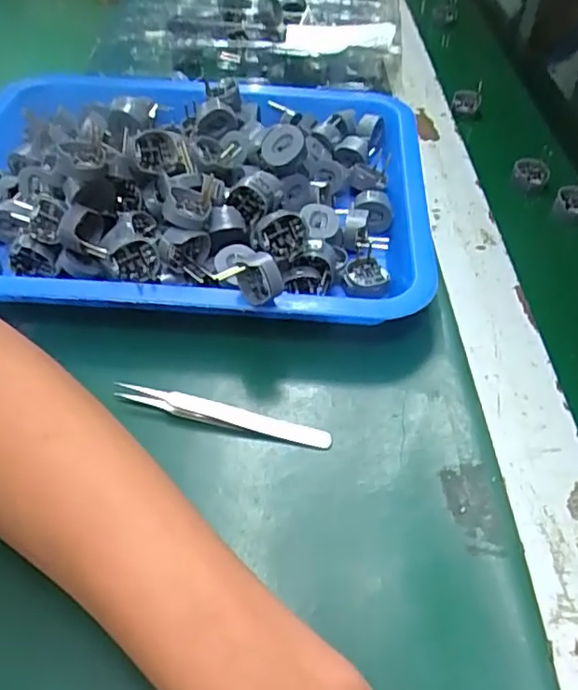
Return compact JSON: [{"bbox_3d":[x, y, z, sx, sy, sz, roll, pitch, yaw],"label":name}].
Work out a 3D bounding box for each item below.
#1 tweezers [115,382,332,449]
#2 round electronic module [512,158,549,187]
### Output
[{"bbox_3d":[-0.034,0.036,0.309,0.112,0.010,0.011,11,48,8],"label":"tweezers"},{"bbox_3d":[0.192,-0.138,0.478,0.027,0.019,0.011,18,50,15],"label":"round electronic module"}]

